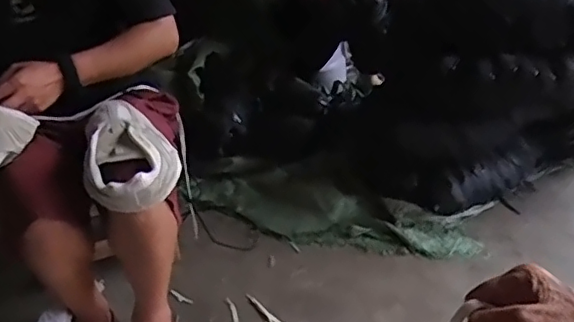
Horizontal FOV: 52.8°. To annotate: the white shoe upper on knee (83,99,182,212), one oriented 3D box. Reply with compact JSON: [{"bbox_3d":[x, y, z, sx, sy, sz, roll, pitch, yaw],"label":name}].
[{"bbox_3d":[-0.271,-0.014,0.991,0.152,0.099,0.252,-13,31,-16],"label":"white shoe upper on knee"}]

